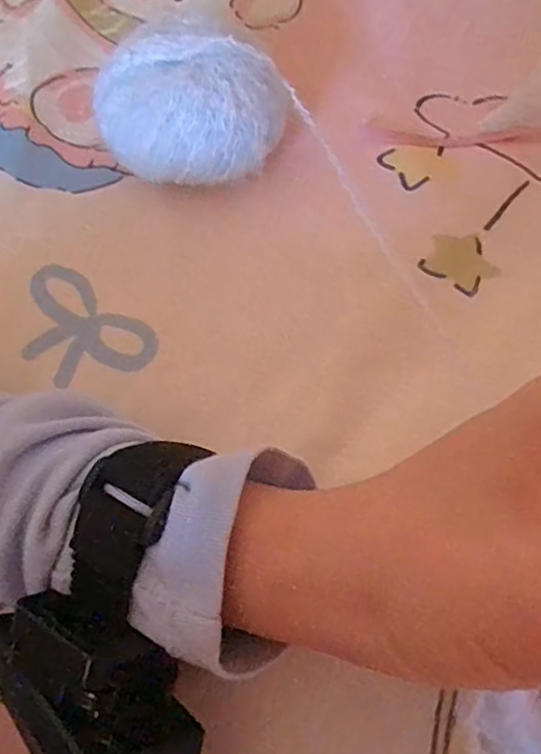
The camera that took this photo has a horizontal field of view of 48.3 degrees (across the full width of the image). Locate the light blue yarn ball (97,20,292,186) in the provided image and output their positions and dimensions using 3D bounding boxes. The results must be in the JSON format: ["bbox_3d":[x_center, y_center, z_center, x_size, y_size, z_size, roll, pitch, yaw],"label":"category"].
[{"bbox_3d":[-0.037,-0.118,0.271,0.083,0.046,0.068,20,65,13],"label":"light blue yarn ball"}]

